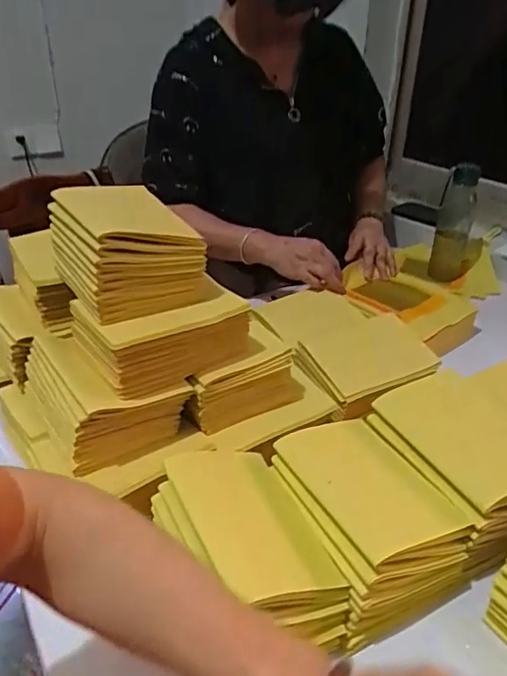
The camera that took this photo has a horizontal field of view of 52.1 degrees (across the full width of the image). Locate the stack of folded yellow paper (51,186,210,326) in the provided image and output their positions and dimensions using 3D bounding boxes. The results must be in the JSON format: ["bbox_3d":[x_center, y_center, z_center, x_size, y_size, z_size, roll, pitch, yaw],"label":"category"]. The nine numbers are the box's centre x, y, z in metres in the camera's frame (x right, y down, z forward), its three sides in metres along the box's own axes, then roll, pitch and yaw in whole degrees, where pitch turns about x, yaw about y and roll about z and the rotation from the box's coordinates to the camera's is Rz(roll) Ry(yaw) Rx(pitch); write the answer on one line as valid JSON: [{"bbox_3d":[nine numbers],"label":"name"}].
[{"bbox_3d":[-0.141,-0.099,0.567,0.125,0.091,0.157,-19,37,-29],"label":"stack of folded yellow paper"}]

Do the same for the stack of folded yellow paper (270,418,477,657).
[{"bbox_3d":[0.106,0.169,0.503,0.129,0.096,0.168,-13,34,-21],"label":"stack of folded yellow paper"}]

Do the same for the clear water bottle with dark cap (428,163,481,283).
[{"bbox_3d":[0.414,-0.245,1.065,0.066,0.207,0.080,11,33,16],"label":"clear water bottle with dark cap"}]

